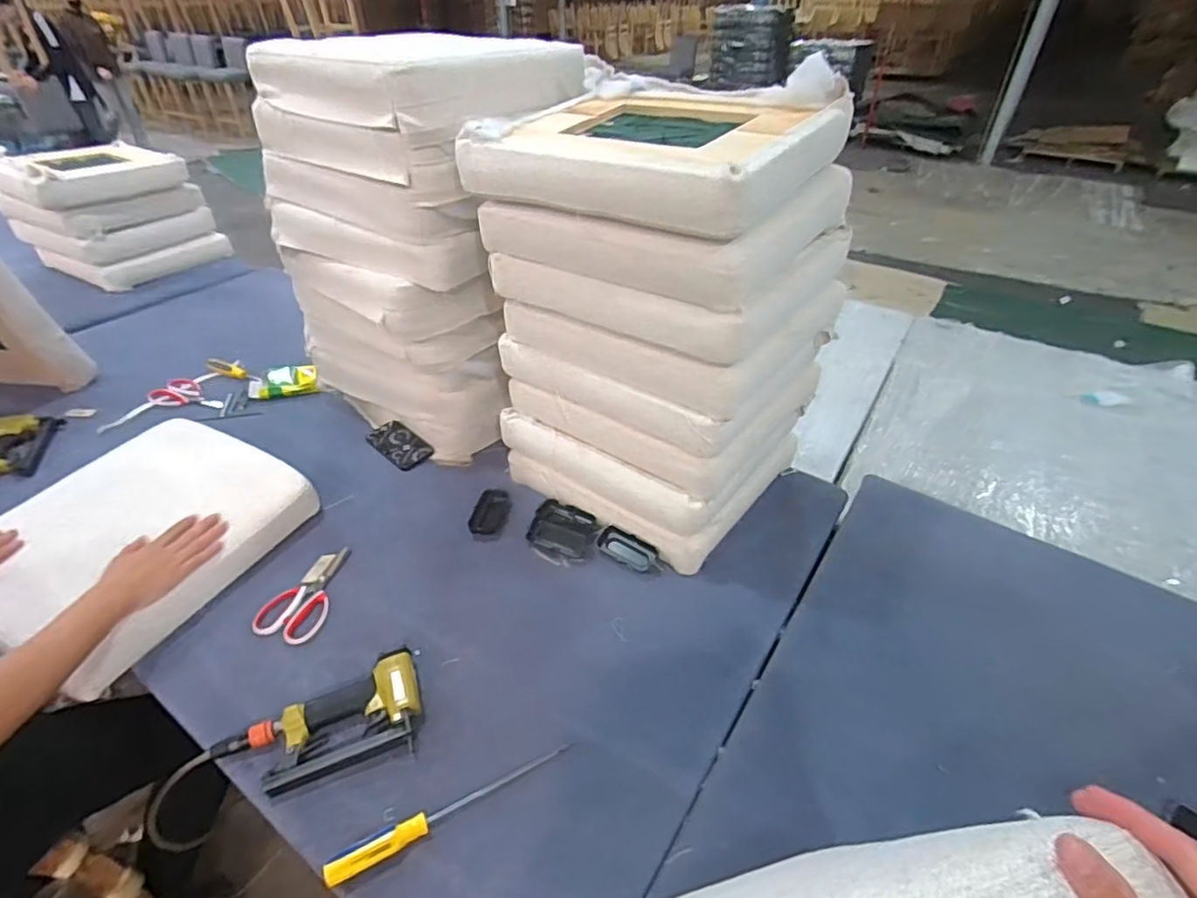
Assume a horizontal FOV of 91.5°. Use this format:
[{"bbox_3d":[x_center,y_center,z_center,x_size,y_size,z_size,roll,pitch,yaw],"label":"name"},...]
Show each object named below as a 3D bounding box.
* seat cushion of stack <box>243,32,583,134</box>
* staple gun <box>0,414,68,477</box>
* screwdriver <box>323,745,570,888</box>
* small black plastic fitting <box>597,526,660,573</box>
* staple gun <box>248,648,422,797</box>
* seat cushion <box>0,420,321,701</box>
[{"bbox_3d":[-0.305,-0.679,1.058,0.446,0.089,0.453,25,45,27],"label":"seat cushion of stack"},{"bbox_3d":[-1.275,-0.013,1.274,0.136,0.046,0.216,-14,42,-17],"label":"staple gun"},{"bbox_3d":[-0.175,0.439,0.716,0.297,0.027,0.025,-20,44,-23],"label":"screwdriver"},{"bbox_3d":[0.053,0.180,1.049,0.110,0.032,0.044,23,43,26],"label":"small black plastic fitting"},{"bbox_3d":[-0.346,0.372,0.791,0.214,0.044,0.122,-19,43,-22],"label":"staple gun"},{"bbox_3d":[-0.792,0.150,1.000,0.387,0.124,0.435,16,42,18],"label":"seat cushion"}]

